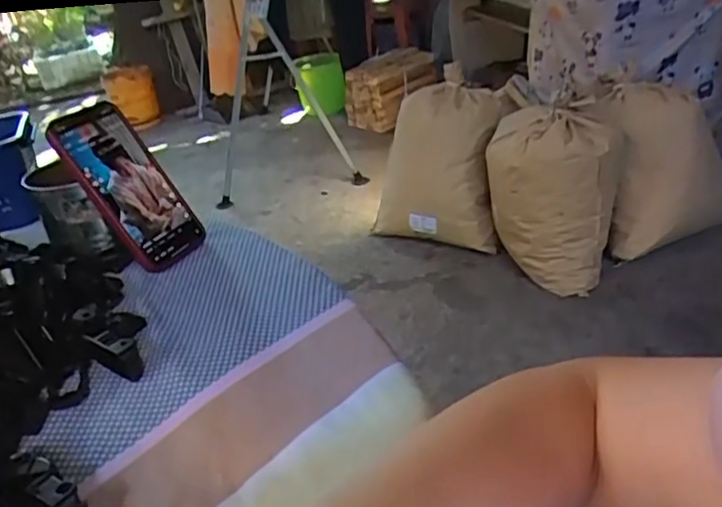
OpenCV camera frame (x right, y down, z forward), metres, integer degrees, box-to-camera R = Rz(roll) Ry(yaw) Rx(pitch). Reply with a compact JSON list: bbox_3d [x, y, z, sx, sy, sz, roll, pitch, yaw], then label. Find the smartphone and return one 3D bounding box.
[{"bbox_3d":[-0.218,-0.063,0.582,0.021,0.161,0.075,-25,13,43],"label":"smartphone"}]

